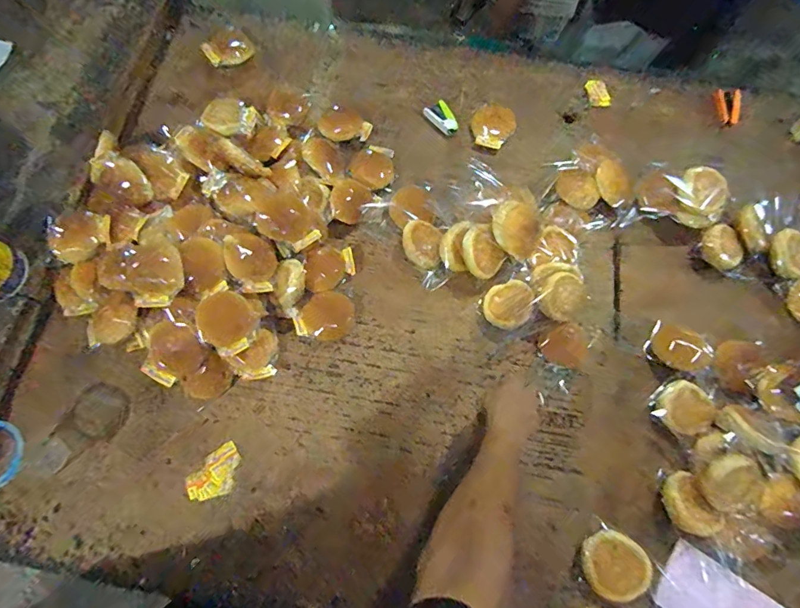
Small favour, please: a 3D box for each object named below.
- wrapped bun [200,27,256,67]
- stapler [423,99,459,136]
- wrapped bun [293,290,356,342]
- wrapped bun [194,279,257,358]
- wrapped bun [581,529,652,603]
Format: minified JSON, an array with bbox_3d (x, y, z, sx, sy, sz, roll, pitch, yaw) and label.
[{"bbox_3d":[-0.392,-0.580,1.034,0.109,0.033,0.072,-38,111,-13],"label":"wrapped bun"},{"bbox_3d":[0.091,-0.404,0.980,0.044,0.028,0.081,-32,74,-11],"label":"stapler"},{"bbox_3d":[-0.134,0.026,0.832,0.086,0.028,0.106,37,74,12],"label":"wrapped bun"},{"bbox_3d":[-0.293,0.028,0.772,0.103,0.042,0.098,42,75,-10],"label":"wrapped bun"},{"bbox_3d":[0.327,0.399,0.689,0.091,0.033,0.089,0,70,0],"label":"wrapped bun"}]

